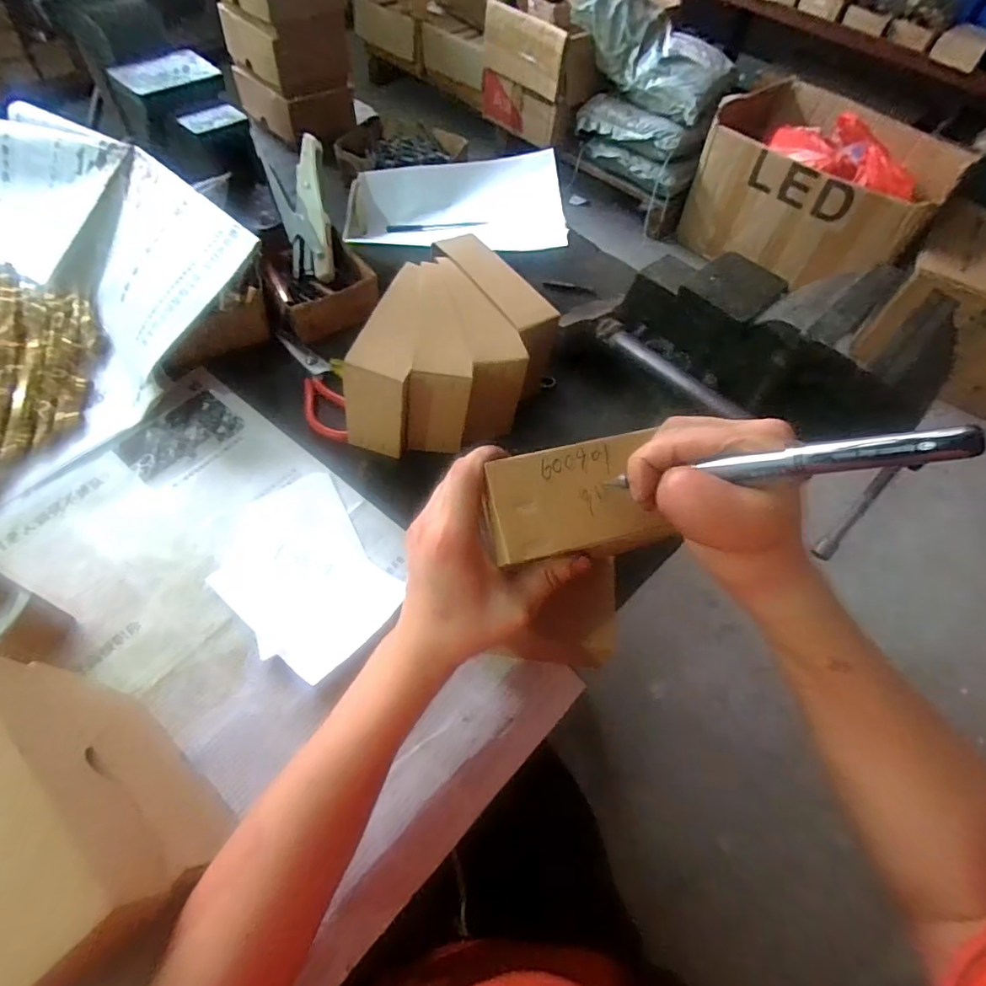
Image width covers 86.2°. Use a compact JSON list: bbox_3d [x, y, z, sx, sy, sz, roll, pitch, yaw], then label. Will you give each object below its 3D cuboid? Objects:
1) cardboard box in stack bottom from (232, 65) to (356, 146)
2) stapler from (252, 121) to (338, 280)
[{"bbox_3d":[-0.320,-0.628,0.847,0.148,0.077,0.152,-37,68,-24],"label":"cardboard box in stack bottom"},{"bbox_3d":[-0.234,-0.349,0.650,0.070,0.029,0.168,-12,95,-12],"label":"stapler"}]

